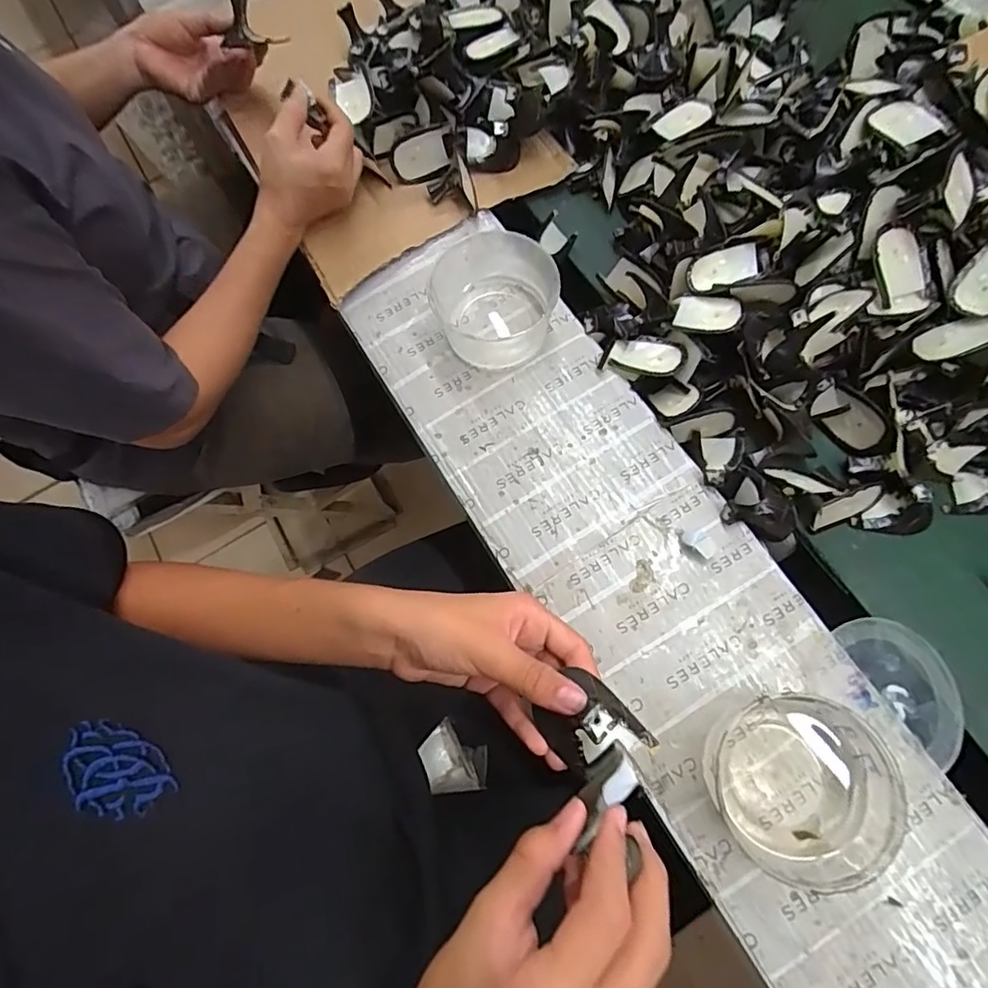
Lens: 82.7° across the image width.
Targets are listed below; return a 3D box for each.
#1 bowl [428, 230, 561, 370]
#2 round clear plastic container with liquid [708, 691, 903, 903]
[{"bbox_3d":[0.001,-0.178,0.532,0.111,0.060,0.112,-1,73,4],"label":"bowl"},{"bbox_3d":[0.212,0.205,0.397,0.115,0.061,0.118,23,76,11],"label":"round clear plastic container with liquid"}]

